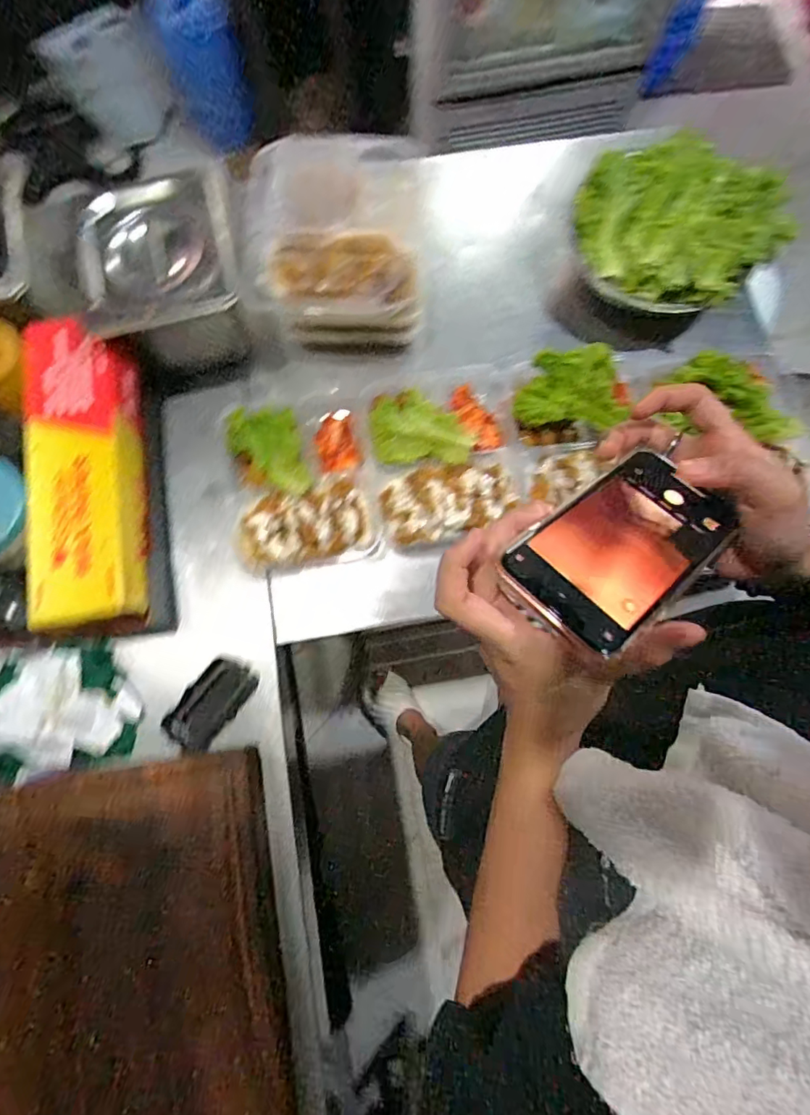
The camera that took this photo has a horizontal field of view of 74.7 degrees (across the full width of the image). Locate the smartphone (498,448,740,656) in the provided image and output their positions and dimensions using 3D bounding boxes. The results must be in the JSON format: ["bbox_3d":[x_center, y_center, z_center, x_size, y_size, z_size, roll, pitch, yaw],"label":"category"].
[{"bbox_3d":[0.120,-0.010,0.288,0.137,0.008,0.073,-33,67,-25],"label":"smartphone"}]

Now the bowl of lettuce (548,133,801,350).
[{"bbox_3d":[0.337,-0.401,0.689,0.236,0.103,0.243,0,79,0],"label":"bowl of lettuce"}]

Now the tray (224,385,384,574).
[{"bbox_3d":[-0.129,-0.096,0.650,0.171,0.068,0.219,-11,79,-2],"label":"tray"}]

